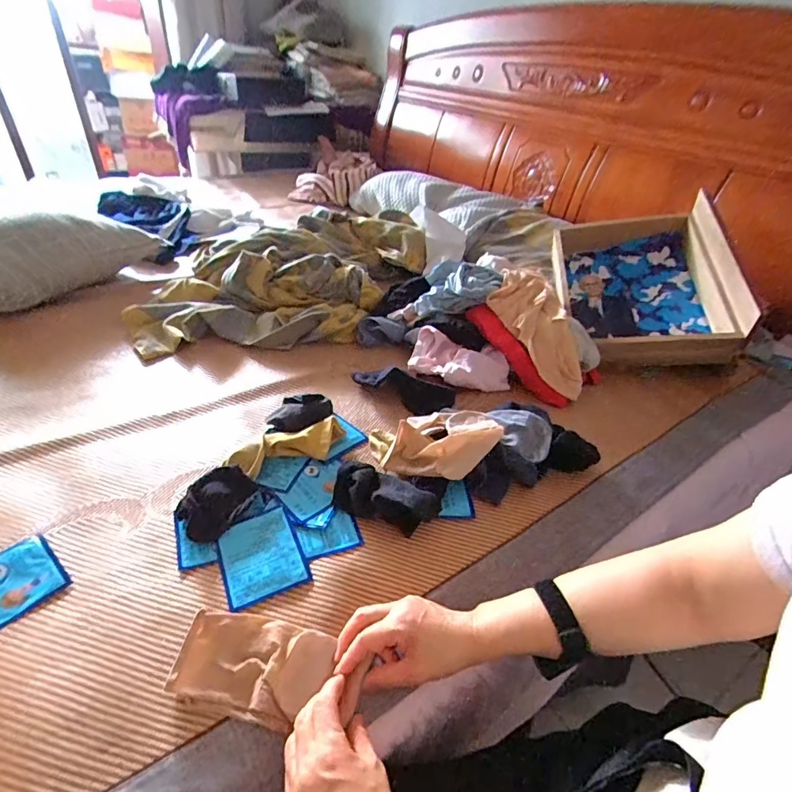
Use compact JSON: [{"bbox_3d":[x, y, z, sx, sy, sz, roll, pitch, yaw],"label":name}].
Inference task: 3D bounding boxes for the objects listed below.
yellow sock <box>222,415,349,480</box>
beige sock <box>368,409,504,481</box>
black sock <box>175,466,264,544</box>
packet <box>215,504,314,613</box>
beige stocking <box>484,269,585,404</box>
[{"bbox_3d":[-0.148,0.074,0.621,0.169,0.039,0.058,-18,43,-27],"label":"yellow sock"},{"bbox_3d":[0.063,0.060,0.628,0.157,0.060,0.142,-21,45,-31],"label":"beige sock"},{"bbox_3d":[-0.220,0.126,0.548,0.059,0.033,0.098,16,39,14],"label":"black sock"},{"bbox_3d":[-0.154,0.181,0.512,0.086,0.006,0.104,-14,41,-24],"label":"packet"},{"bbox_3d":[0.245,-0.127,0.792,0.125,0.052,0.270,-8,63,-16],"label":"beige stocking"}]

